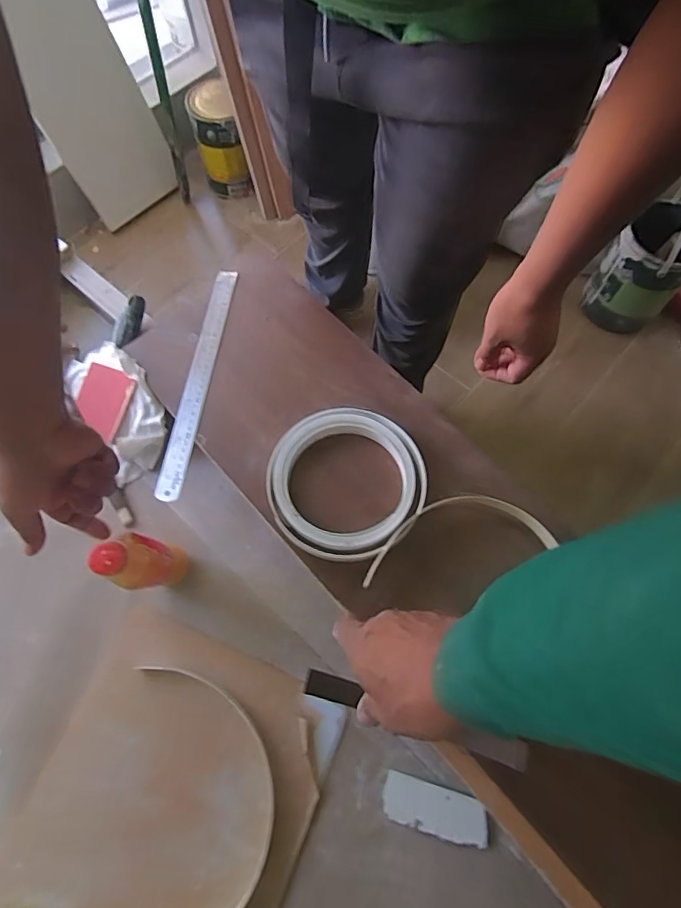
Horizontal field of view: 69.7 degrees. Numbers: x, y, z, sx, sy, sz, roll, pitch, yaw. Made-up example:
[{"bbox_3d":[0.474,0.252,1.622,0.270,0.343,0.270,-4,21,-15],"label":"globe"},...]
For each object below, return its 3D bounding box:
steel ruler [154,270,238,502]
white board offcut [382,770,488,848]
[{"bbox_3d":[-0.181,-0.101,0.629,0.029,0.007,0.330,9,68,-2],"label":"steel ruler"},{"bbox_3d":[0.095,0.360,0.495,0.102,0.012,0.042,14,69,7],"label":"white board offcut"}]

